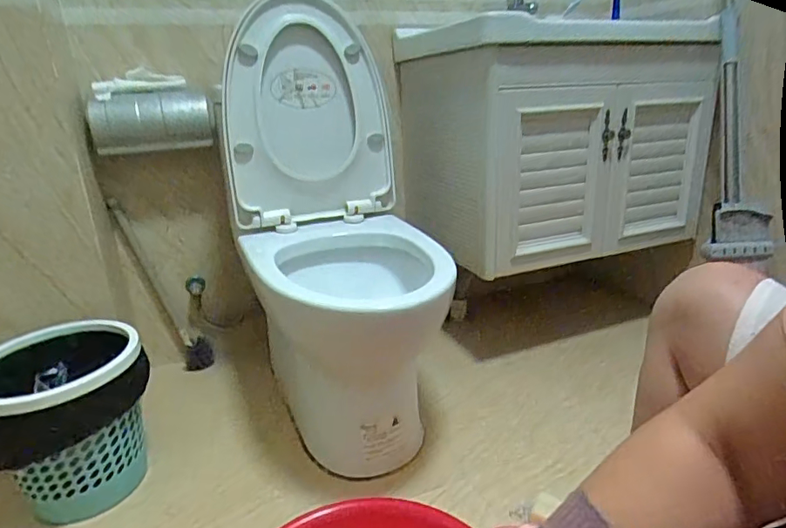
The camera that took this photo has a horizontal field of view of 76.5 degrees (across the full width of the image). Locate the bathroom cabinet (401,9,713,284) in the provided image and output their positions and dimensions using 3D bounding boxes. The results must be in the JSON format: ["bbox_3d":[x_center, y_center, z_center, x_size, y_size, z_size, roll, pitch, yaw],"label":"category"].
[{"bbox_3d":[0.355,-0.331,1.292,0.765,0.517,0.458,-9,20,-17],"label":"bathroom cabinet"}]

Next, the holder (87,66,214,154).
[{"bbox_3d":[-0.511,-0.321,1.062,0.231,0.144,0.091,-6,19,-9],"label":"holder"}]

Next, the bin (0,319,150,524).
[{"bbox_3d":[-0.574,0.284,0.896,0.267,0.292,0.246,-17,24,-35],"label":"bin"}]

